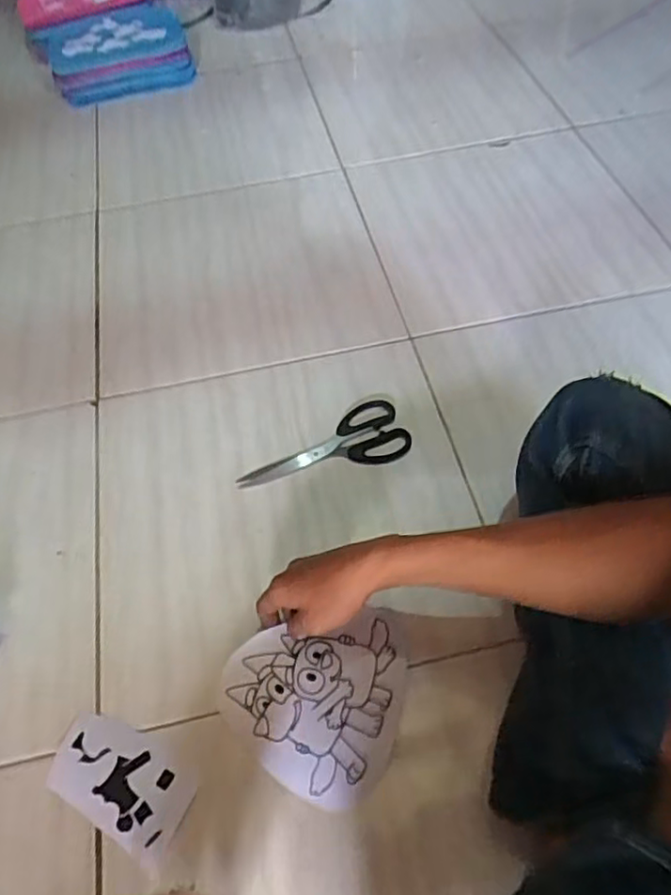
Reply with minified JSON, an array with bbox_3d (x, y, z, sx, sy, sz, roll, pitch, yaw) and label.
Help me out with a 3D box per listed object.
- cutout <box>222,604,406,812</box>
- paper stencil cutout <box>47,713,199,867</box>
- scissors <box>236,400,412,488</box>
[{"bbox_3d":[-0.022,0.219,0.565,0.155,0.023,0.154,7,56,8],"label":"cutout"},{"bbox_3d":[-0.184,0.282,0.548,0.133,0.004,0.070,23,60,18],"label":"paper stencil cutout"},{"bbox_3d":[-0.017,-0.006,0.729,0.192,0.011,0.082,-12,56,-4],"label":"scissors"}]

